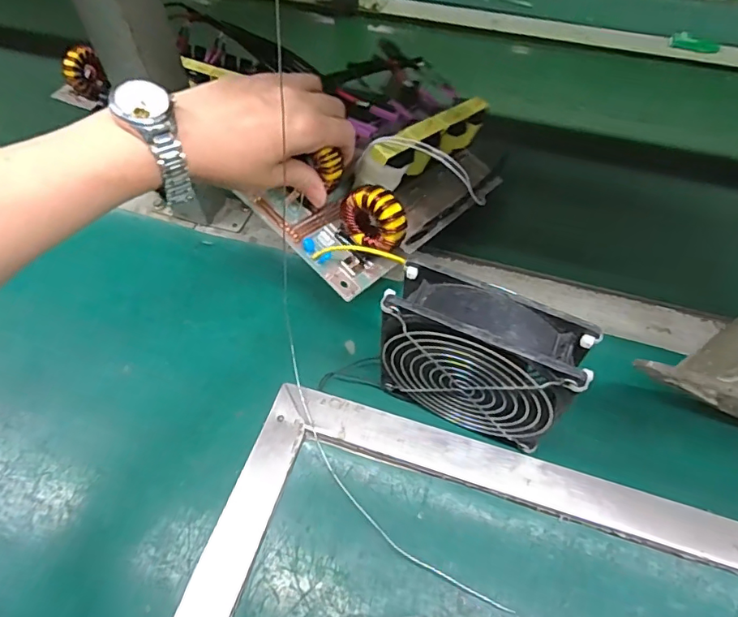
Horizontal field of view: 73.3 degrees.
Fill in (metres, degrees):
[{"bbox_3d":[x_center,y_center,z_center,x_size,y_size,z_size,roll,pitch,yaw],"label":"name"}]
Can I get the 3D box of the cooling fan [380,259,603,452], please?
[{"bbox_3d":[0.067,0.040,0.327,0.118,0.120,0.046,22,59,15],"label":"cooling fan"}]

